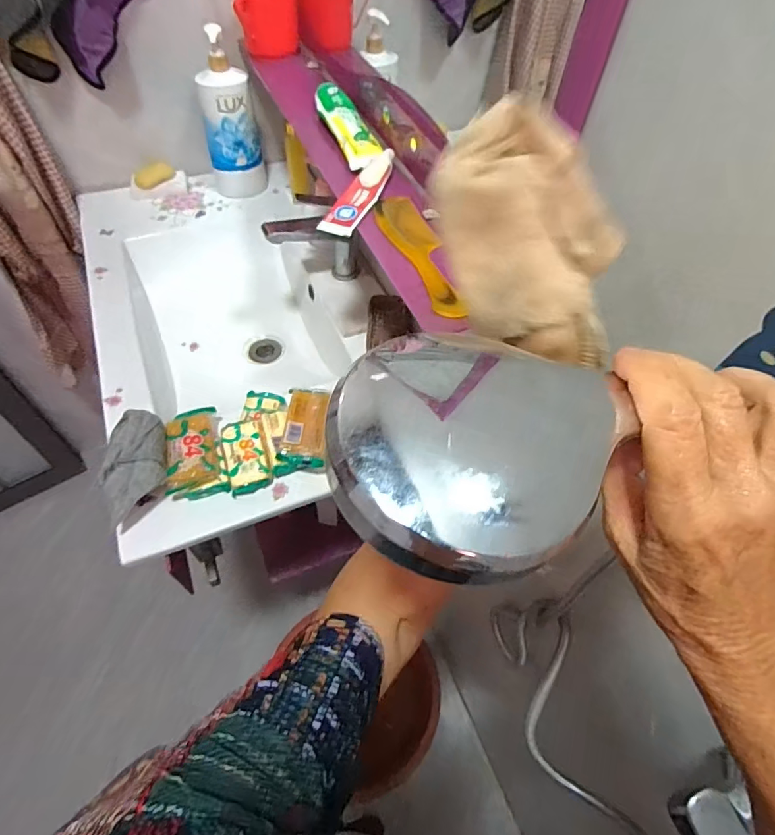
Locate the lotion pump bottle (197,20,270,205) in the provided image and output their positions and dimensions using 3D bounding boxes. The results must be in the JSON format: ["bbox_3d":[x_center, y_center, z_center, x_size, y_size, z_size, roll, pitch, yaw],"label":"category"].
[{"bbox_3d":[-0.292,-0.545,0.913,0.100,0.254,0.065,-13,56,-12],"label":"lotion pump bottle"}]

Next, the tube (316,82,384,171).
[{"bbox_3d":[-0.054,-0.396,0.663,0.047,0.025,0.190,-16,57,-14],"label":"tube"}]

